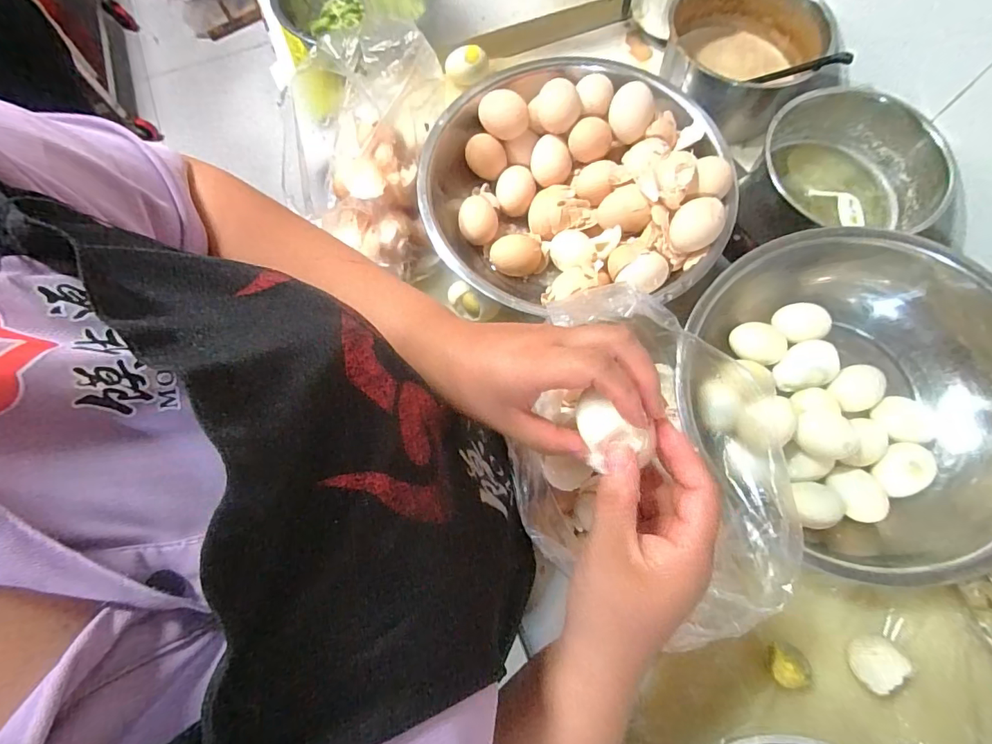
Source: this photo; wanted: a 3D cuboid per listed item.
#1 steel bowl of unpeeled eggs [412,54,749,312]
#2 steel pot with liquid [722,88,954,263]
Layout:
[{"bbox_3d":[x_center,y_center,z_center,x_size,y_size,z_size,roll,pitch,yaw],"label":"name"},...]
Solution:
[{"bbox_3d":[0.078,-0.193,0.489,0.303,0.097,0.278,0,73,1],"label":"steel bowl of unpeeled eggs"},{"bbox_3d":[0.354,-0.196,0.499,0.174,0.088,0.165,0,73,1],"label":"steel pot with liquid"}]

